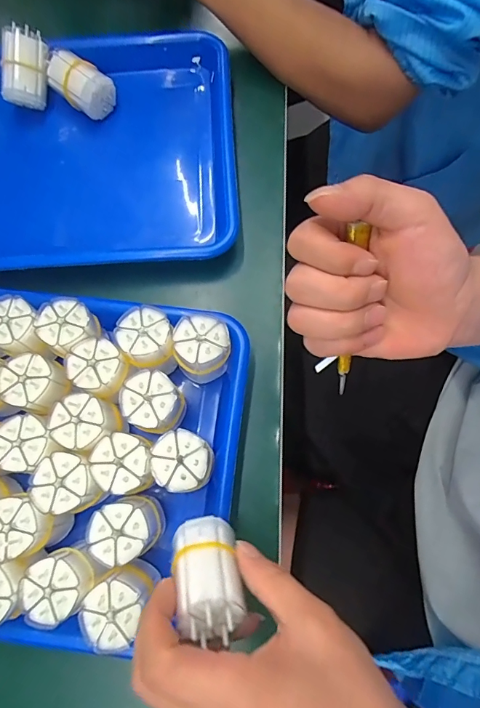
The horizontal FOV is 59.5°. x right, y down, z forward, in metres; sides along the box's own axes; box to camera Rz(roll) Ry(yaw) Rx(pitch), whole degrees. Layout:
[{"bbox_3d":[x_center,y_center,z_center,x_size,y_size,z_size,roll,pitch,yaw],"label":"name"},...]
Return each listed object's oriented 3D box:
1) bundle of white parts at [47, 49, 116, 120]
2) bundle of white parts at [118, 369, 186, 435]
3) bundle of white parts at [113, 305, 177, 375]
[{"bbox_3d":[-0.156,-0.260,0.405,0.066,0.035,0.039,39,80,14],"label":"bundle of white parts"},{"bbox_3d":[-0.063,0.037,0.308,0.037,0.047,0.039,-1,74,4],"label":"bundle of white parts"},{"bbox_3d":[-0.068,-0.009,0.320,0.039,0.046,0.041,-1,74,4],"label":"bundle of white parts"}]

